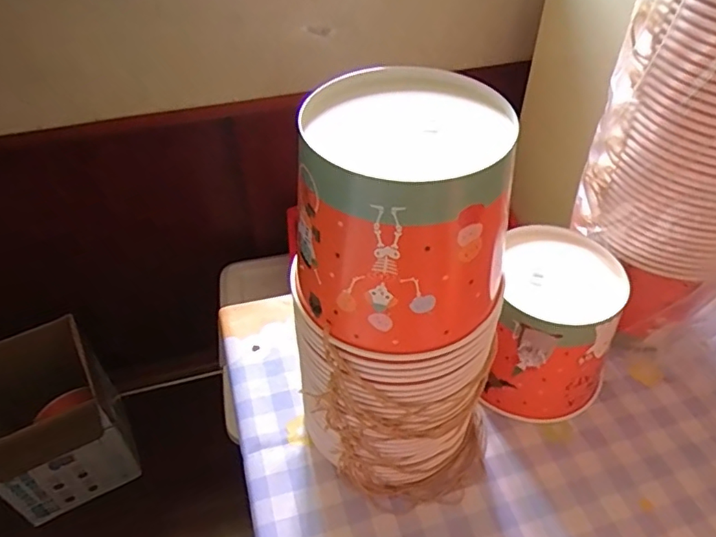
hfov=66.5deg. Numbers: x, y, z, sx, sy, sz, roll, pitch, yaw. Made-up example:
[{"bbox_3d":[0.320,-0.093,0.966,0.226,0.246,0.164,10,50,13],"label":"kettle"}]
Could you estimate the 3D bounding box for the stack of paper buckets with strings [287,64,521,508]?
[{"bbox_3d":[0.033,0.037,0.424,0.153,0.334,0.147,-2,45,-1],"label":"stack of paper buckets with strings"}]

